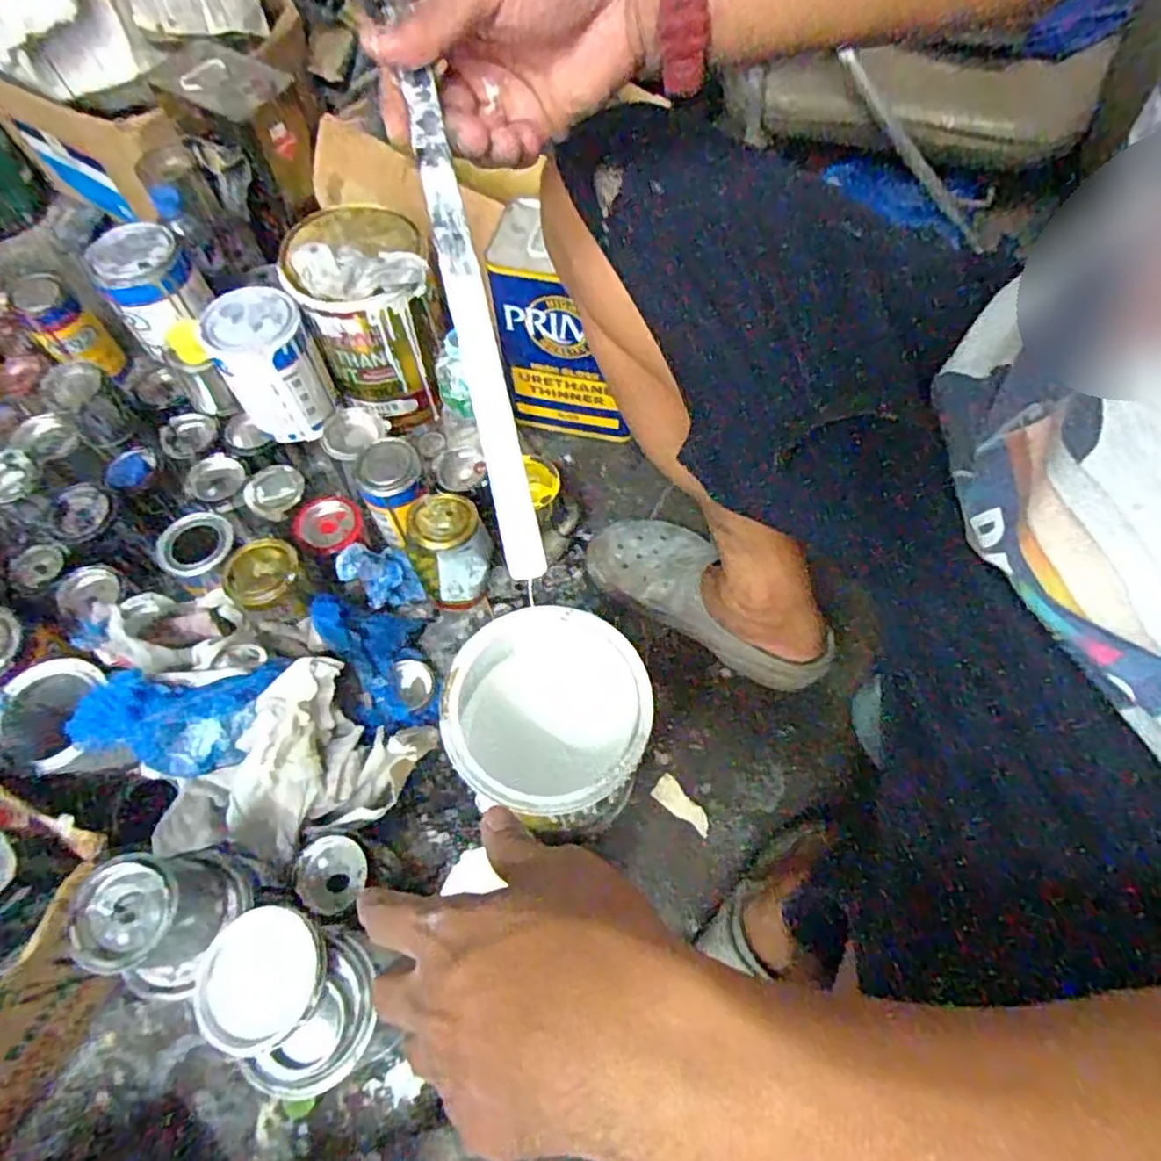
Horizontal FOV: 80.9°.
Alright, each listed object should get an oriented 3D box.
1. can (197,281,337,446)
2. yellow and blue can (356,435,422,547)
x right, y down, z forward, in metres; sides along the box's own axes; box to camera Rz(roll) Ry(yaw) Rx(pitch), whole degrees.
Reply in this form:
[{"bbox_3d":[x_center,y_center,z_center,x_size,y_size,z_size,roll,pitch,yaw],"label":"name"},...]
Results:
[{"bbox_3d":[-0.354,-0.247,0.786,0.107,0.128,0.111,-38,69,-17],"label":"can"},{"bbox_3d":[-0.213,-0.101,0.774,0.074,0.107,0.077,0,63,1],"label":"yellow and blue can"}]

